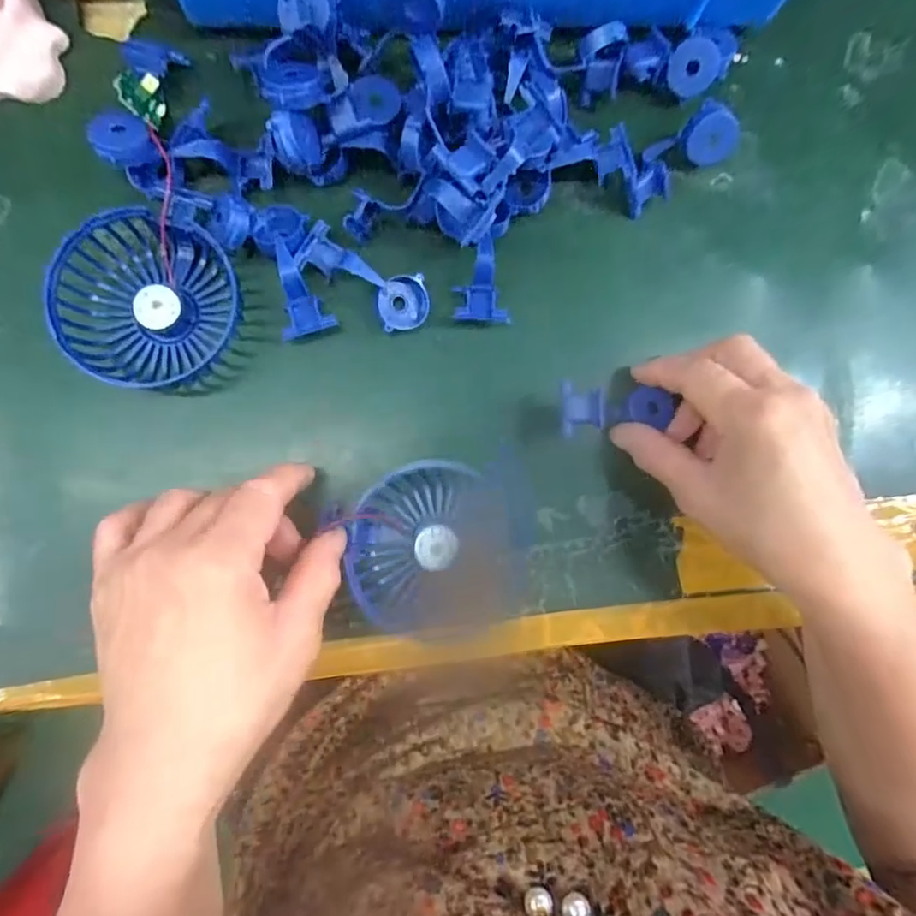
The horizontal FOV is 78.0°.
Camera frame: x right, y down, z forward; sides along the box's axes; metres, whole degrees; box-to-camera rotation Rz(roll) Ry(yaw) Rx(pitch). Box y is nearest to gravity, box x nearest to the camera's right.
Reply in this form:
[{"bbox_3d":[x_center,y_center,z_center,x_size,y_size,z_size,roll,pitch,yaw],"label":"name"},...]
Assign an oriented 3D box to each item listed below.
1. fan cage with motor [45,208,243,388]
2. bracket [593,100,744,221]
[{"bbox_3d":[-0.162,-0.083,0.295,0.081,0.034,0.087,0,85,-5],"label":"fan cage with motor"},{"bbox_3d":[0.116,-0.176,0.319,0.068,0.028,0.048,-37,89,-7],"label":"bracket"}]

